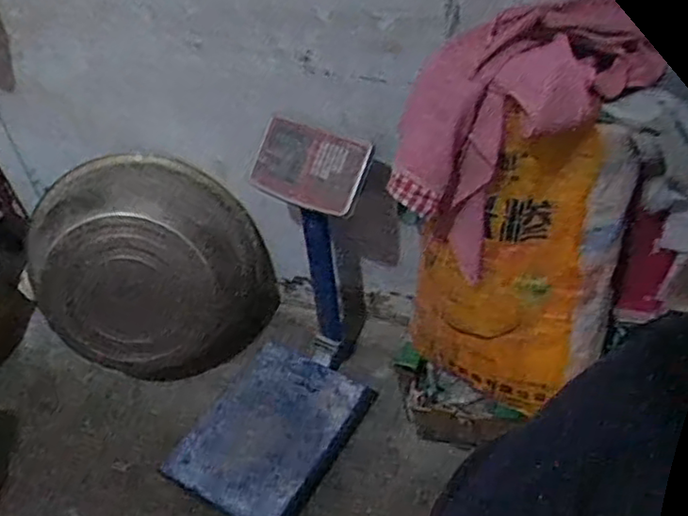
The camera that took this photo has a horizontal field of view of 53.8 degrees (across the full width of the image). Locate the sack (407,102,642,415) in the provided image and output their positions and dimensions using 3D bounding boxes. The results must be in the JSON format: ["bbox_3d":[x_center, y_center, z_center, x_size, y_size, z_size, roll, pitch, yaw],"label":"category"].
[{"bbox_3d":[0.279,0.037,1.114,0.337,0.500,0.178,3,47,11],"label":"sack"}]

